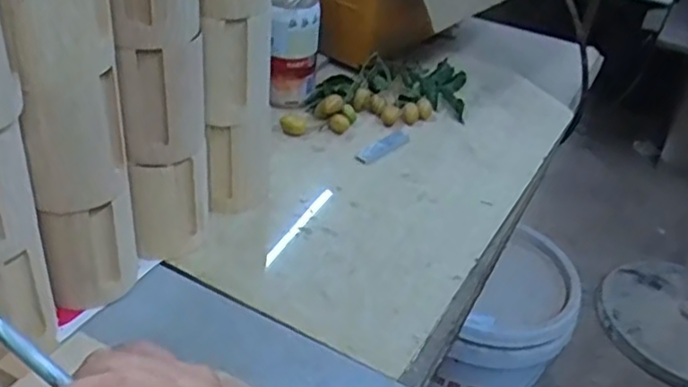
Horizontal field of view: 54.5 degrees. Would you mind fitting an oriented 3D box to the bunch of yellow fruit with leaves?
[{"bbox_3d":[0.046,-0.123,0.822,0.260,0.039,0.123,-4,37,-15],"label":"bunch of yellow fruit with leaves"}]

